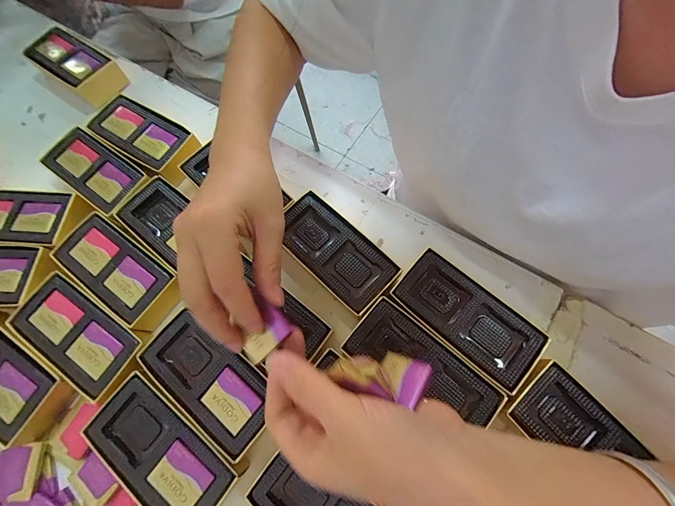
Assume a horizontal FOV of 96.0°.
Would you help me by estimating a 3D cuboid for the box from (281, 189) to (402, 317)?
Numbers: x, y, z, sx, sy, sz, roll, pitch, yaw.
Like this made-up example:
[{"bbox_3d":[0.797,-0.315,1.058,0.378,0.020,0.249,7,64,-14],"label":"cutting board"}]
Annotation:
[{"bbox_3d":[-0.005,0.000,0.278,0.053,0.032,0.112,-44,74,-11],"label":"box"}]

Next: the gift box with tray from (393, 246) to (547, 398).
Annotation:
[{"bbox_3d":[0.103,0.053,0.254,0.112,0.030,0.053,41,78,15],"label":"gift box with tray"}]

